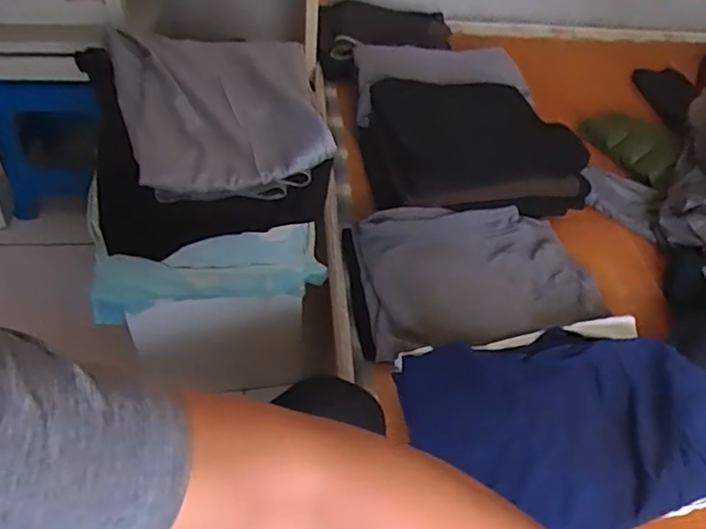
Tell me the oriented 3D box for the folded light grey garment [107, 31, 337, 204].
[{"bbox_3d":[-0.186,-0.229,0.840,0.254,0.067,0.327,-10,48,-14],"label":"folded light grey garment"}]

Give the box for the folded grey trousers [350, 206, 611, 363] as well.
[{"bbox_3d":[0.185,0.012,0.934,0.361,0.047,0.256,-7,48,-12],"label":"folded grey trousers"}]

